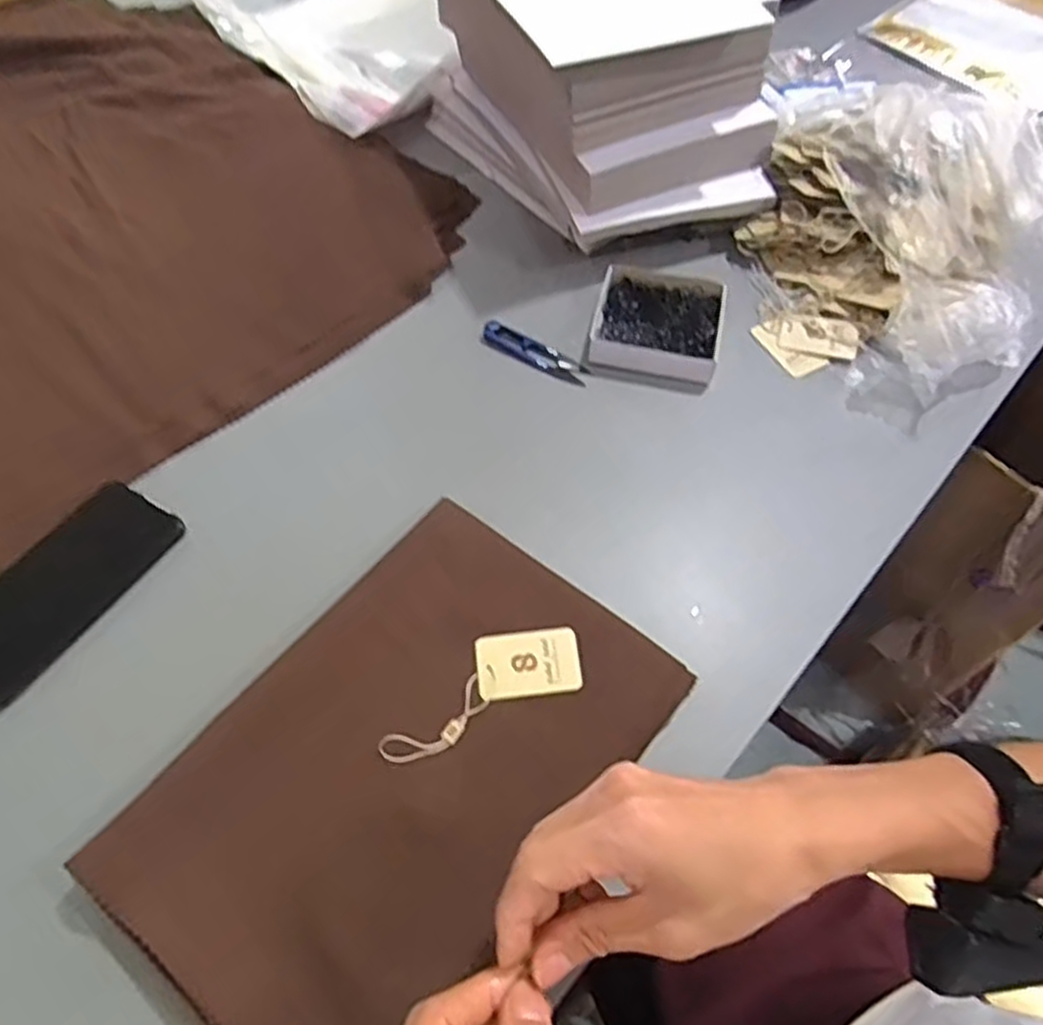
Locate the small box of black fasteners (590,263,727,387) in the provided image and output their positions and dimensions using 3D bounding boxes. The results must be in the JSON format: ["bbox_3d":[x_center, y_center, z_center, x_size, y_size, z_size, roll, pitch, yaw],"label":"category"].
[{"bbox_3d":[0.117,-0.163,0.662,0.105,0.032,0.116,13,57,6],"label":"small box of black fasteners"}]

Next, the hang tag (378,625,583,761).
[{"bbox_3d":[-0.025,0.108,0.480,0.134,0.005,0.053,-20,60,-15],"label":"hang tag"}]

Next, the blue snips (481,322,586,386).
[{"bbox_3d":[0.010,-0.136,0.650,0.099,0.006,0.028,29,60,15],"label":"blue snips"}]

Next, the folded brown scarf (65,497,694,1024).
[{"bbox_3d":[-0.068,0.146,0.452,0.198,0.027,0.309,35,62,19],"label":"folded brown scarf"}]

